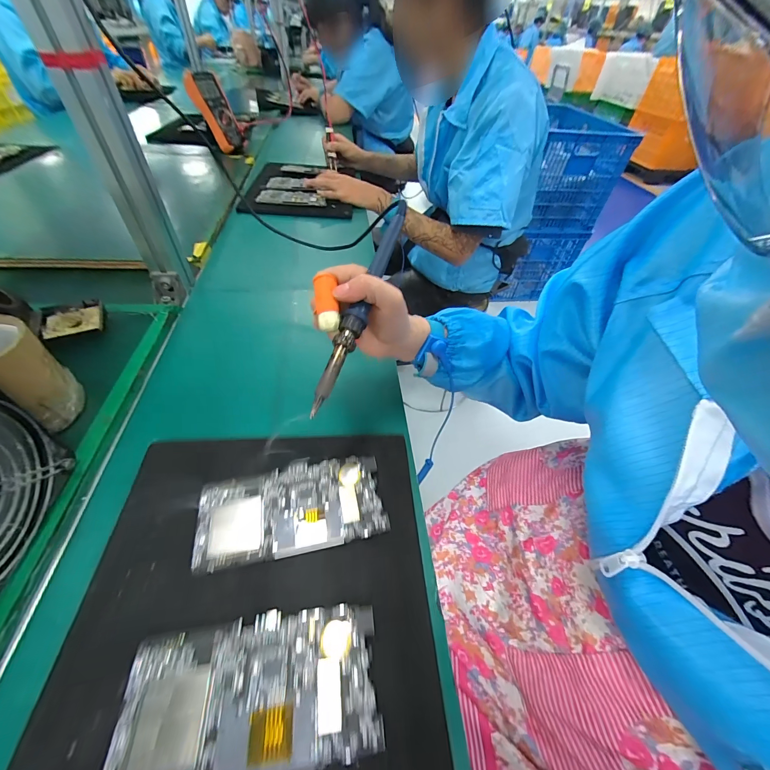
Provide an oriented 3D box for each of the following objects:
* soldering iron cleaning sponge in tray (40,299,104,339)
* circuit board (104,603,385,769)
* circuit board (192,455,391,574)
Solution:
[{"bbox_3d":[-0.387,-0.082,0.410,0.059,0.012,0.068,-20,54,-22],"label":"soldering iron cleaning sponge in tray"},{"bbox_3d":[-0.082,0.191,0.205,0.152,0.008,0.075,-2,49,-8],"label":"circuit board"},{"bbox_3d":[-0.080,0.104,0.286,0.153,0.005,0.078,-6,50,-11],"label":"circuit board"}]

